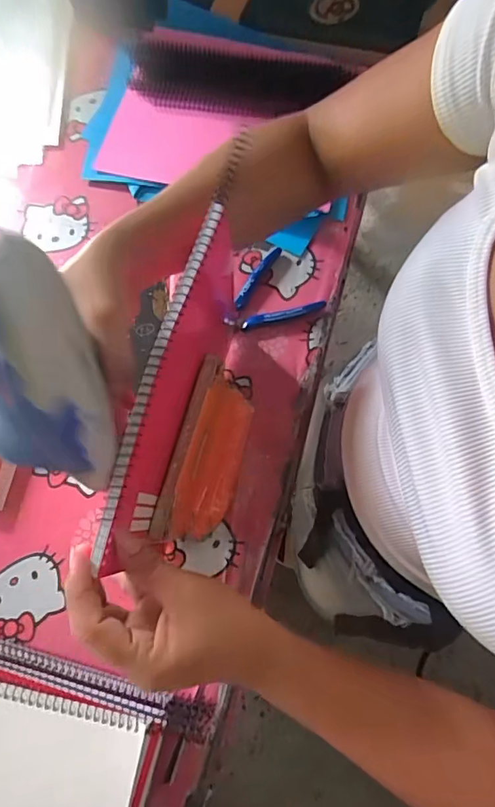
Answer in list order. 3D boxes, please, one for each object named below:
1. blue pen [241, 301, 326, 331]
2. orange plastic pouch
[{"bbox_3d":[0.039,-0.096,0.519,0.093,0.013,0.013,-12,76,-2],"label":"blue pen"},{"bbox_3d":[-0.034,0.057,0.481,0.054,0.015,0.153,17,76,5],"label":"orange plastic pouch"}]

